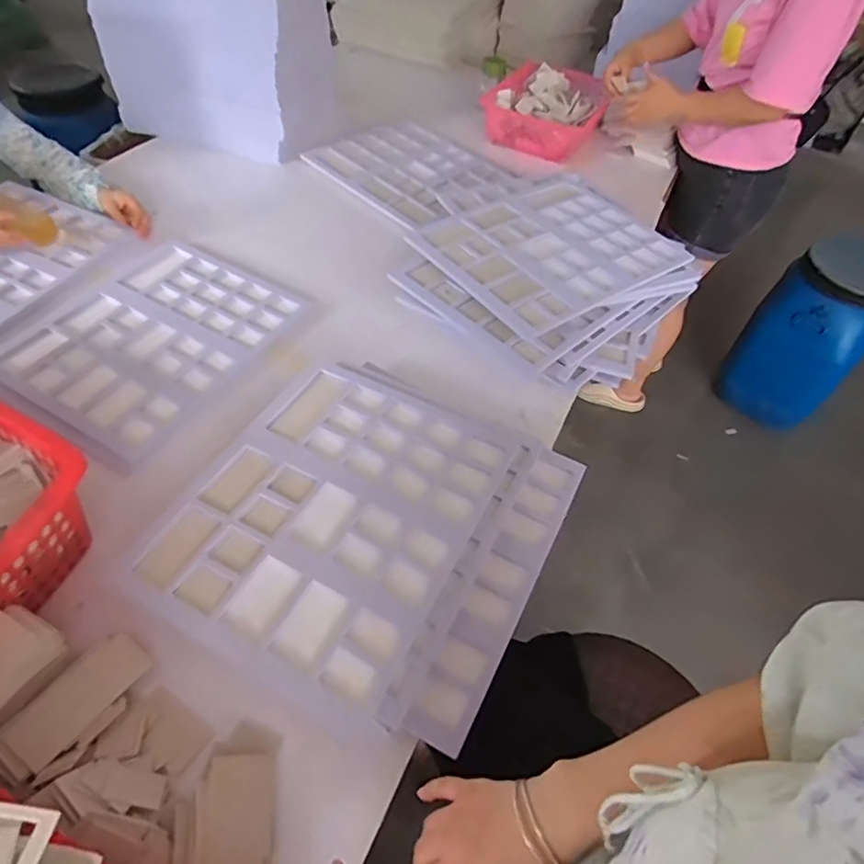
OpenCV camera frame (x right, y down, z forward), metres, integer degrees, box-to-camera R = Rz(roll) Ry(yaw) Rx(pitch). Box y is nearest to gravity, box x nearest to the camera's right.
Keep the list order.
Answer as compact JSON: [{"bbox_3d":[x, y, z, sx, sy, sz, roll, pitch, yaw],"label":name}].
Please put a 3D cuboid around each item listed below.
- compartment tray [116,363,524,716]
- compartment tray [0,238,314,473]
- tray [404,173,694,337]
[{"bbox_3d":[-0.119,0.091,0.738,0.338,0.015,0.407,24,52,14],"label":"compartment tray"},{"bbox_3d":[-0.472,-0.166,0.981,0.348,0.032,0.430,29,54,18],"label":"compartment tray"},{"bbox_3d":[0.224,-0.358,1.080,0.441,0.030,0.341,-25,57,-24],"label":"tray"}]

